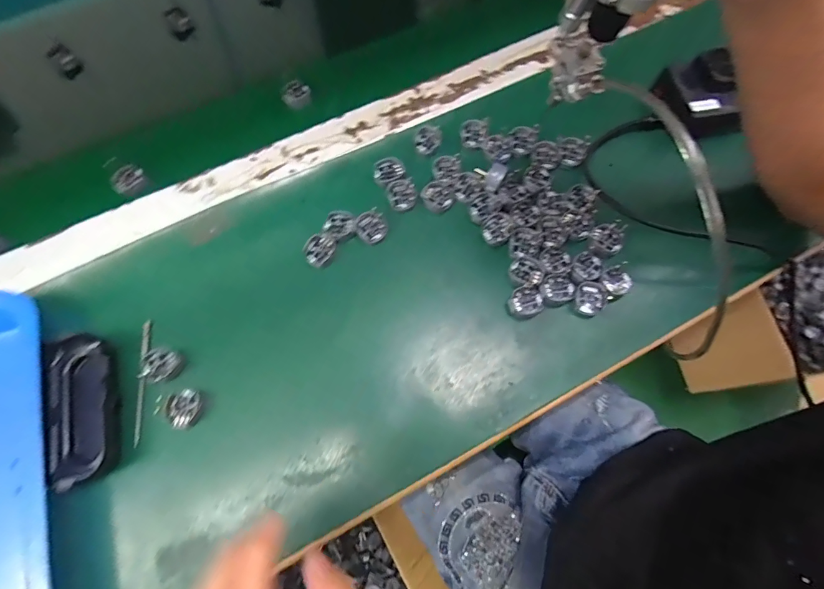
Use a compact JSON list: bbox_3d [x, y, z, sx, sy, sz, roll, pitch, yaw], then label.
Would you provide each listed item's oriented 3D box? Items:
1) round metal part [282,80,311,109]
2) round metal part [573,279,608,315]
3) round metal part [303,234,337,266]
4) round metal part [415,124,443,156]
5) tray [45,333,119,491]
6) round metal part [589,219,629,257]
[{"bbox_3d":[-0.123,-0.213,0.434,0.028,0.010,0.031,-4,70,-2],"label":"round metal part"},{"bbox_3d":[0.151,0.003,0.346,0.025,0.009,0.027,0,70,0],"label":"round metal part"},{"bbox_3d":[-0.082,-0.040,0.363,0.024,0.008,0.029,41,75,13],"label":"round metal part"},{"bbox_3d":[0.016,-0.152,0.396,0.025,0.011,0.030,1,70,0],"label":"round metal part"},{"bbox_3d":[-0.252,0.087,0.311,0.041,0.029,0.109,-10,70,-4],"label":"tray"},{"bbox_3d":[0.173,-0.050,0.361,0.028,0.013,0.033,40,74,13],"label":"round metal part"}]

